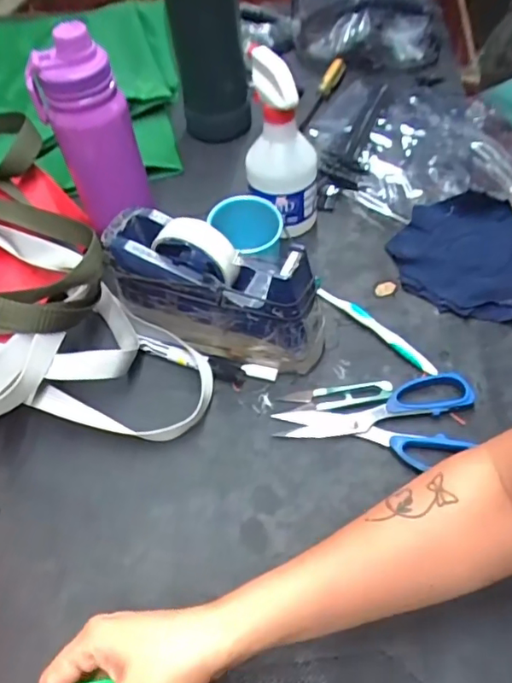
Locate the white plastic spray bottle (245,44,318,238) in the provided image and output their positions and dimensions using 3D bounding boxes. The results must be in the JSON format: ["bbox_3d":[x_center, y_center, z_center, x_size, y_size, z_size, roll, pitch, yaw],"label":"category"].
[{"bbox_3d":[0.026,-0.203,0.580,0.076,0.184,0.083,10,54,13],"label":"white plastic spray bottle"}]

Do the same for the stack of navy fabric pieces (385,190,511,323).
[{"bbox_3d":[0.232,-0.093,0.586,0.157,0.016,0.168,-14,52,-6],"label":"stack of navy fabric pieces"}]

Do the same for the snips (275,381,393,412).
[{"bbox_3d":[0.073,0.051,0.497,0.099,0.008,0.026,-3,52,3],"label":"snips"}]

